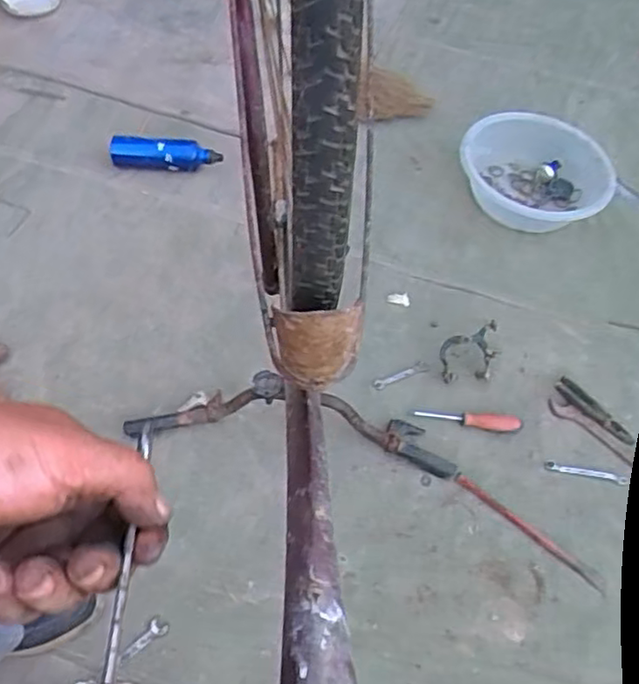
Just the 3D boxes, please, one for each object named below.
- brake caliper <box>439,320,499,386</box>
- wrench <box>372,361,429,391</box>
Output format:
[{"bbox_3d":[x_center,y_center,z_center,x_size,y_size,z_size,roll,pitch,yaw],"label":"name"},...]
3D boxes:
[{"bbox_3d":[0.272,0.021,1.195,0.109,0.050,0.093,-7,57,-6],"label":"brake caliper"},{"bbox_3d":[0.144,0.063,1.199,0.108,0.009,0.021,-22,59,-15],"label":"wrench"}]

